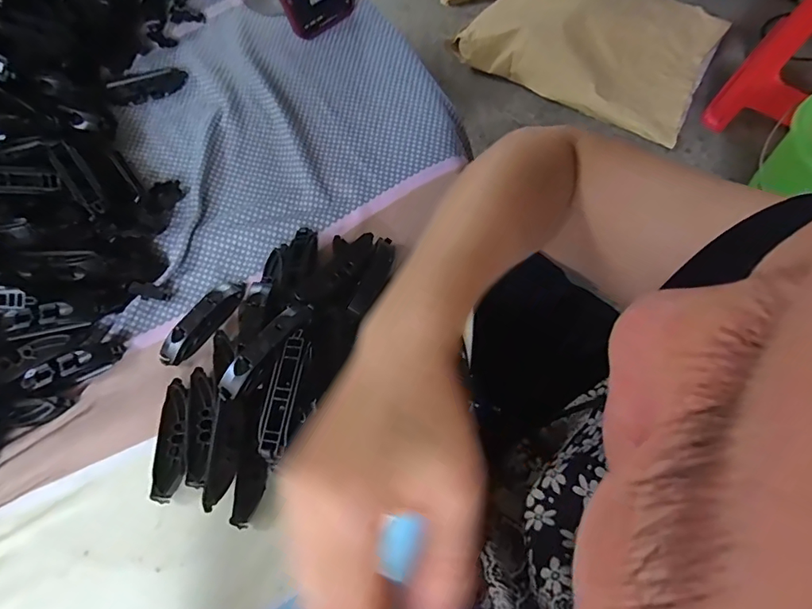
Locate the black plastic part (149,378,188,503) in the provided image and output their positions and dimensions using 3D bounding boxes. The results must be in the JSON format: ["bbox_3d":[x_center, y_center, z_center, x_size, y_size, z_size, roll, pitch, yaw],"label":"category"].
[{"bbox_3d":[-0.161,0.092,0.329,0.020,0.010,0.080,-4,67,-1],"label":"black plastic part"}]

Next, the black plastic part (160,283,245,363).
[{"bbox_3d":[-0.157,0.012,0.366,0.027,0.021,0.079,28,70,12],"label":"black plastic part"}]

